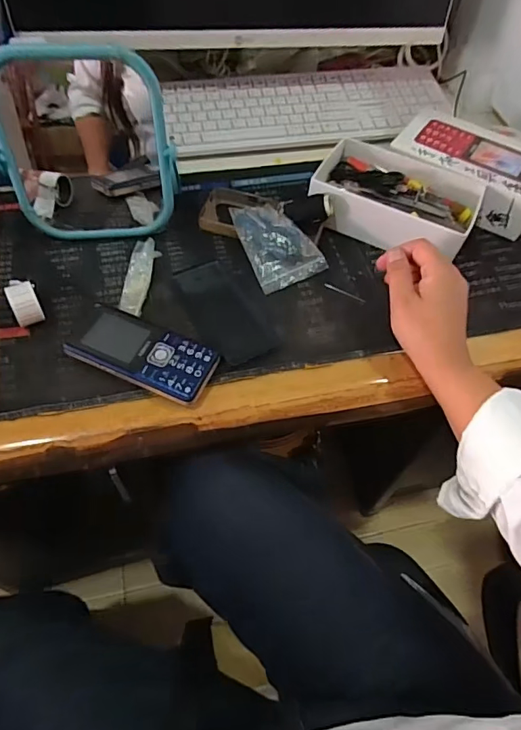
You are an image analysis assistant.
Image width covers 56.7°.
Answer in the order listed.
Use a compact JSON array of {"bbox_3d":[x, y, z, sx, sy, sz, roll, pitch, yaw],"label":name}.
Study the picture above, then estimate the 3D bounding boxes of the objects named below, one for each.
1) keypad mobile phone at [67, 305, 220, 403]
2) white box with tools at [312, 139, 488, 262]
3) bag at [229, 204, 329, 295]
[{"bbox_3d":[-0.108,-0.011,0.428,0.135,0.020,0.059,23,59,10],"label":"keypad mobile phone"},{"bbox_3d":[0.147,-0.183,0.534,0.175,0.047,0.110,27,59,13],"label":"white box with tools"},{"bbox_3d":[0.015,-0.128,0.506,0.066,0.027,0.102,-21,61,-16],"label":"bag"}]

